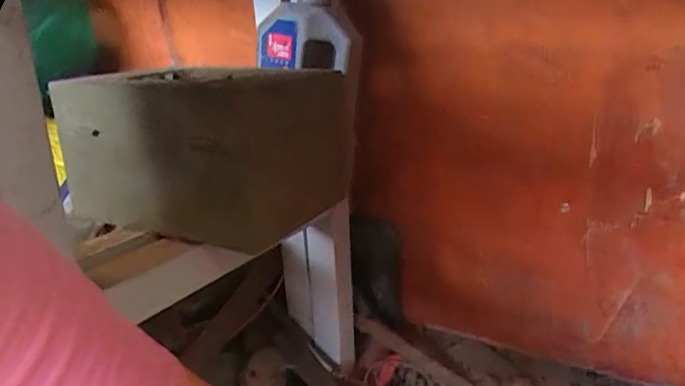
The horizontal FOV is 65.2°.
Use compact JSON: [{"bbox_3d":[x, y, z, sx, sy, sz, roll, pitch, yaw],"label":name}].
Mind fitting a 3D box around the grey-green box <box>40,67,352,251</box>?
[{"bbox_3d":[-0.116,-0.042,0.486,0.224,0.128,0.142,4,22,18],"label":"grey-green box"}]

